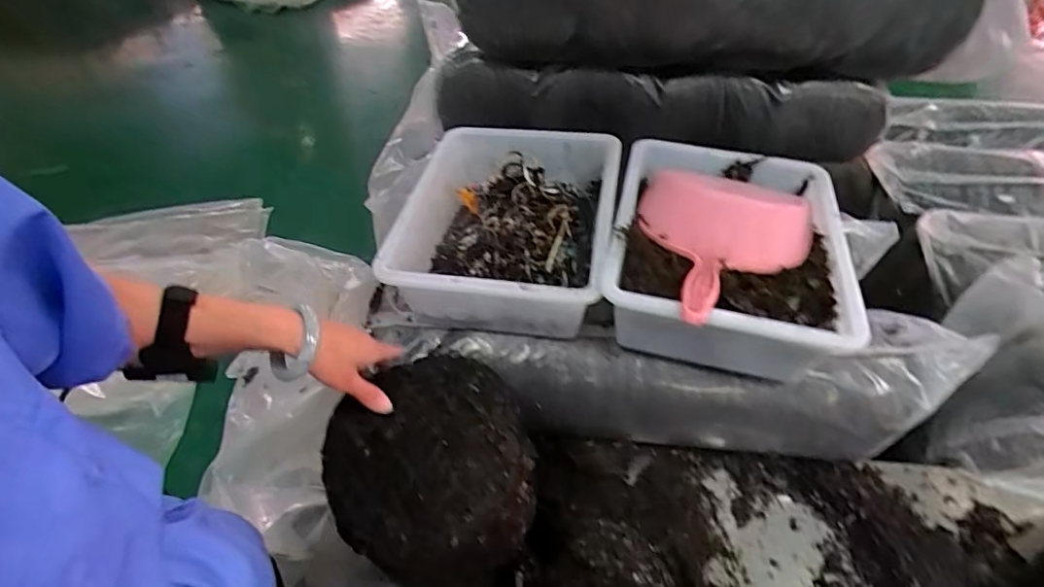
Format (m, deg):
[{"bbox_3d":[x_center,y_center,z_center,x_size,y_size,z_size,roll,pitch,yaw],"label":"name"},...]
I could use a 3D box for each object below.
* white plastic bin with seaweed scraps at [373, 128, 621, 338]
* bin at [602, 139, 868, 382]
[{"bbox_3d":[-0.015,-0.097,0.772,0.275,0.106,0.358,7,48,9],"label":"white plastic bin with seaweed scraps"},{"bbox_3d":[0.263,-0.071,0.704,0.283,0.152,0.369,8,48,10],"label":"bin"}]

